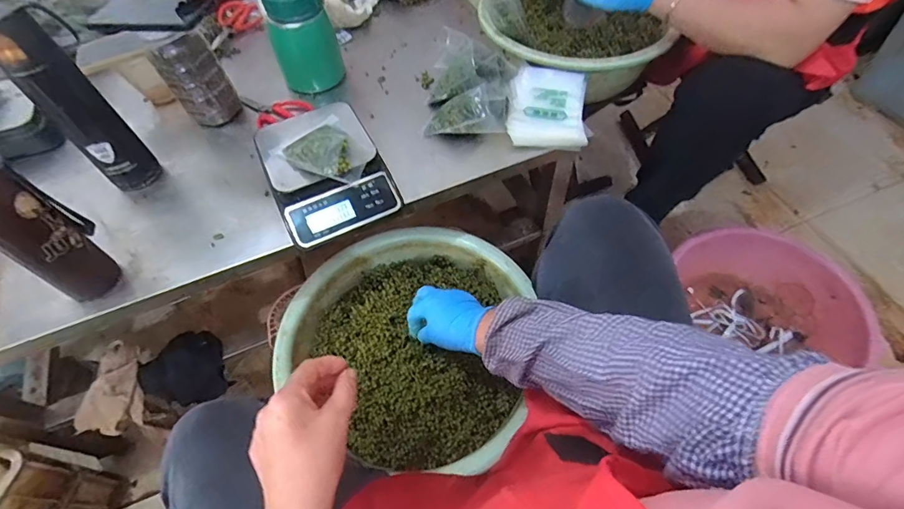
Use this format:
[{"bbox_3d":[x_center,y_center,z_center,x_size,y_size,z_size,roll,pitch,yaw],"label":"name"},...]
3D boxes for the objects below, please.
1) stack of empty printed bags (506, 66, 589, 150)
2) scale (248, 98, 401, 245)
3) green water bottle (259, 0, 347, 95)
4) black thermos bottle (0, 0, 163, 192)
[{"bbox_3d":[0.145,-0.228,0.684,0.116,0.028,0.163,4,57,5],"label":"stack of empty printed bags"},{"bbox_3d":[-0.177,-0.117,0.616,0.152,0.061,0.203,-25,59,-14],"label":"scale"},{"bbox_3d":[-0.250,-0.365,0.717,0.089,0.168,0.090,39,66,24],"label":"green water bottle"},{"bbox_3d":[-0.473,-0.192,0.573,0.083,0.249,0.067,-40,64,-22],"label":"black thermos bottle"}]

